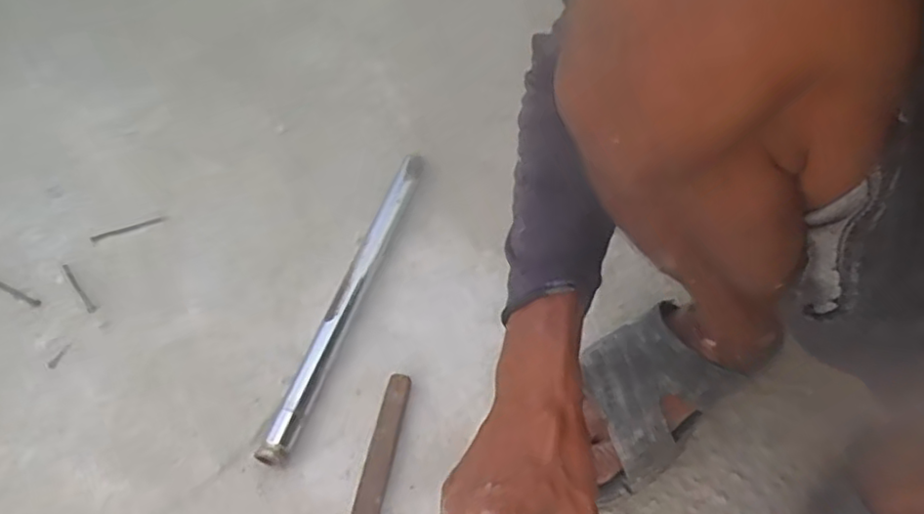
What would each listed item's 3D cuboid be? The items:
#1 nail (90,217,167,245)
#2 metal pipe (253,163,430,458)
[{"bbox_3d":[-0.350,-0.030,0.671,0.074,0.004,0.010,-22,58,-16],"label":"nail"},{"bbox_3d":[-0.102,0.034,0.611,0.026,0.027,0.341,16,56,10],"label":"metal pipe"}]

